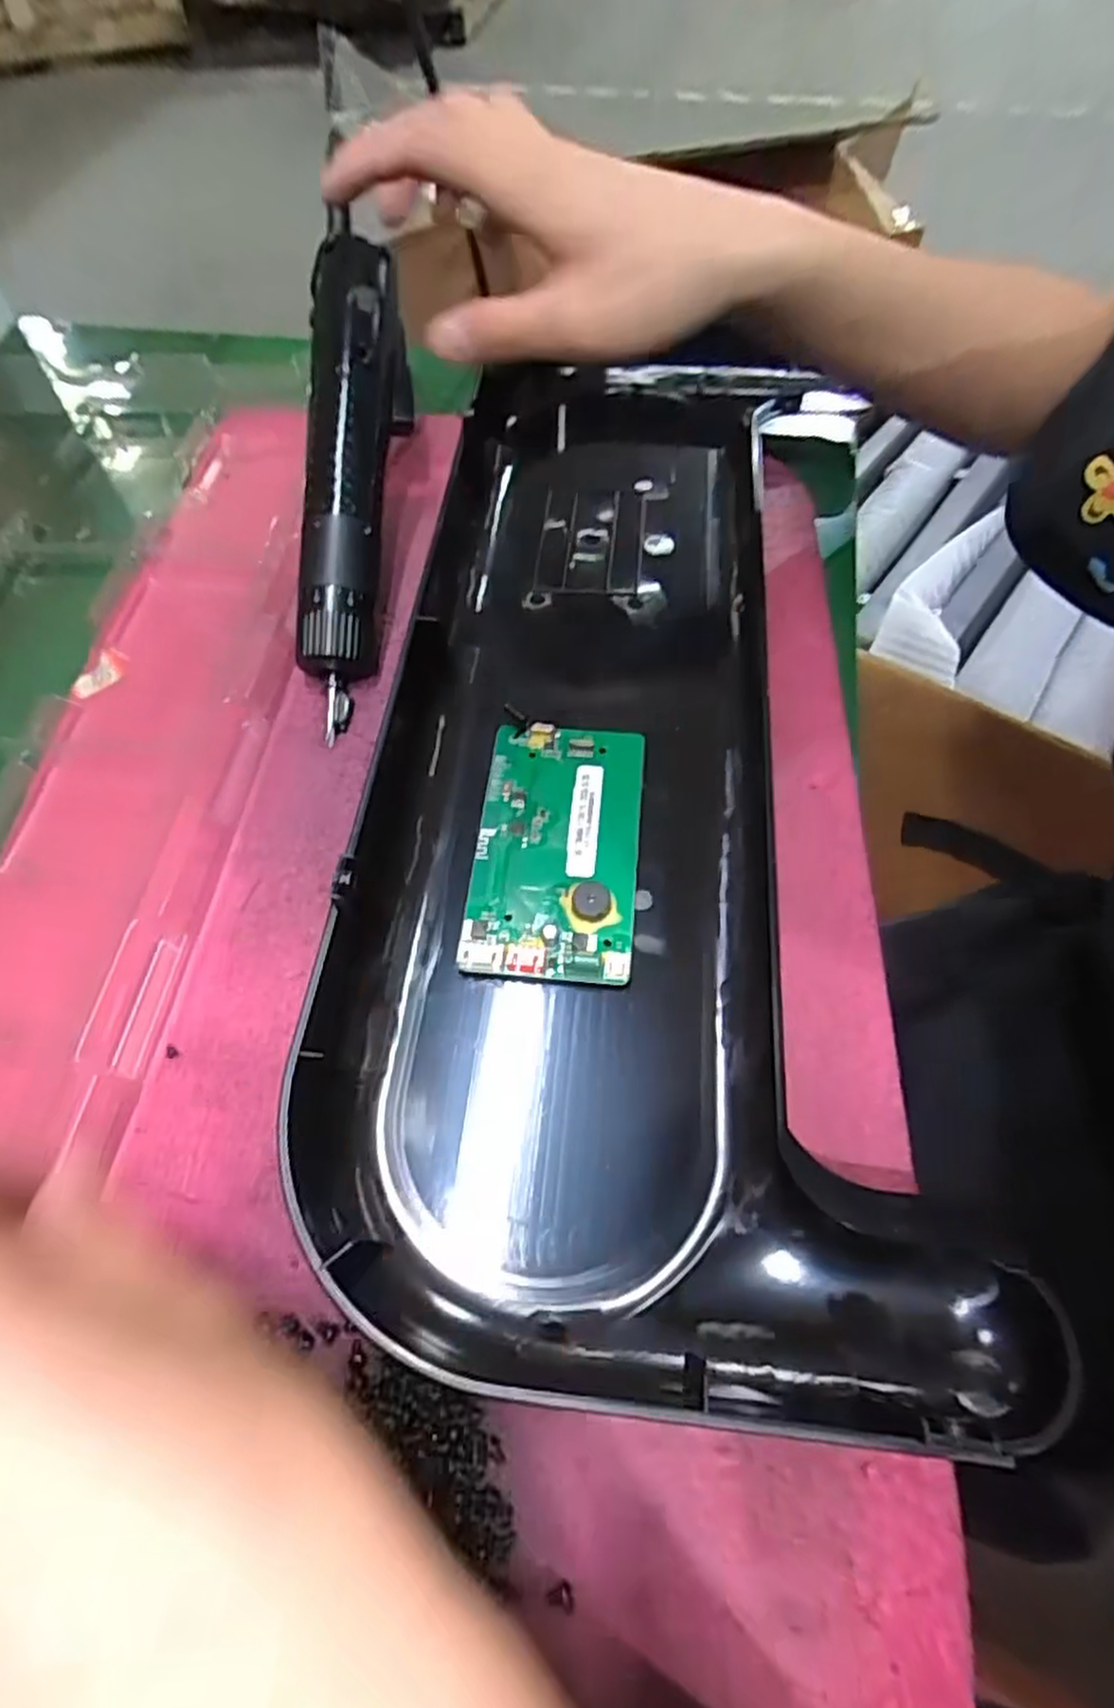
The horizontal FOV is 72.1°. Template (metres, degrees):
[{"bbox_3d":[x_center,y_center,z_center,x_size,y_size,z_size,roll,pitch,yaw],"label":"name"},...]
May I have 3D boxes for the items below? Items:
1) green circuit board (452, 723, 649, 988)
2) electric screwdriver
[{"bbox_3d":[0.000,-0.004,0.287,0.060,0.010,0.104,4,62,5],"label":"green circuit board"},{"bbox_3d":[-0.093,-0.167,0.340,0.039,0.036,0.219,1,82,4],"label":"electric screwdriver"}]

